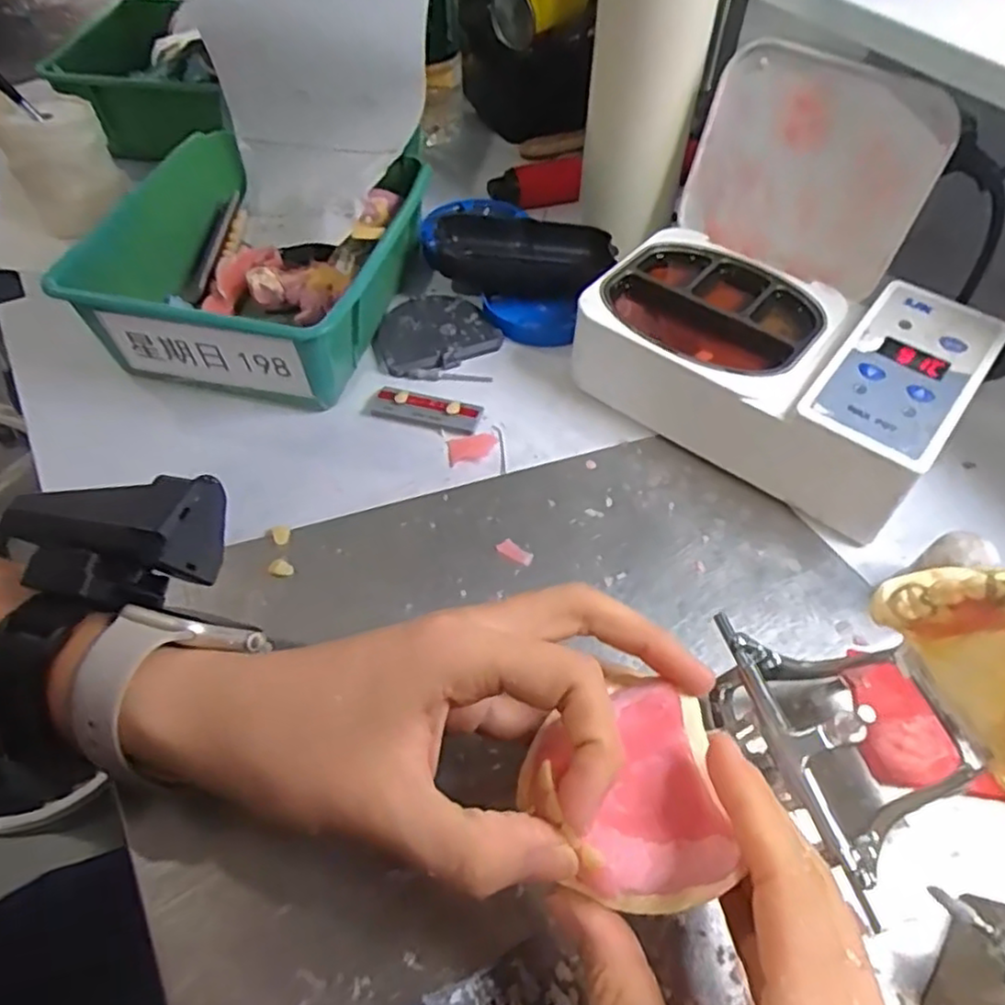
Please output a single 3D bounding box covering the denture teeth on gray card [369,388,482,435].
[{"bbox_3d":[-0.043,-0.053,0.388,0.063,0.005,0.020,12,54,7],"label":"denture teeth on gray card"}]

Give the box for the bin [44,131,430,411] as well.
[{"bbox_3d":[-0.142,-0.143,0.412,0.160,0.064,0.175,11,54,7],"label":"bin"}]

